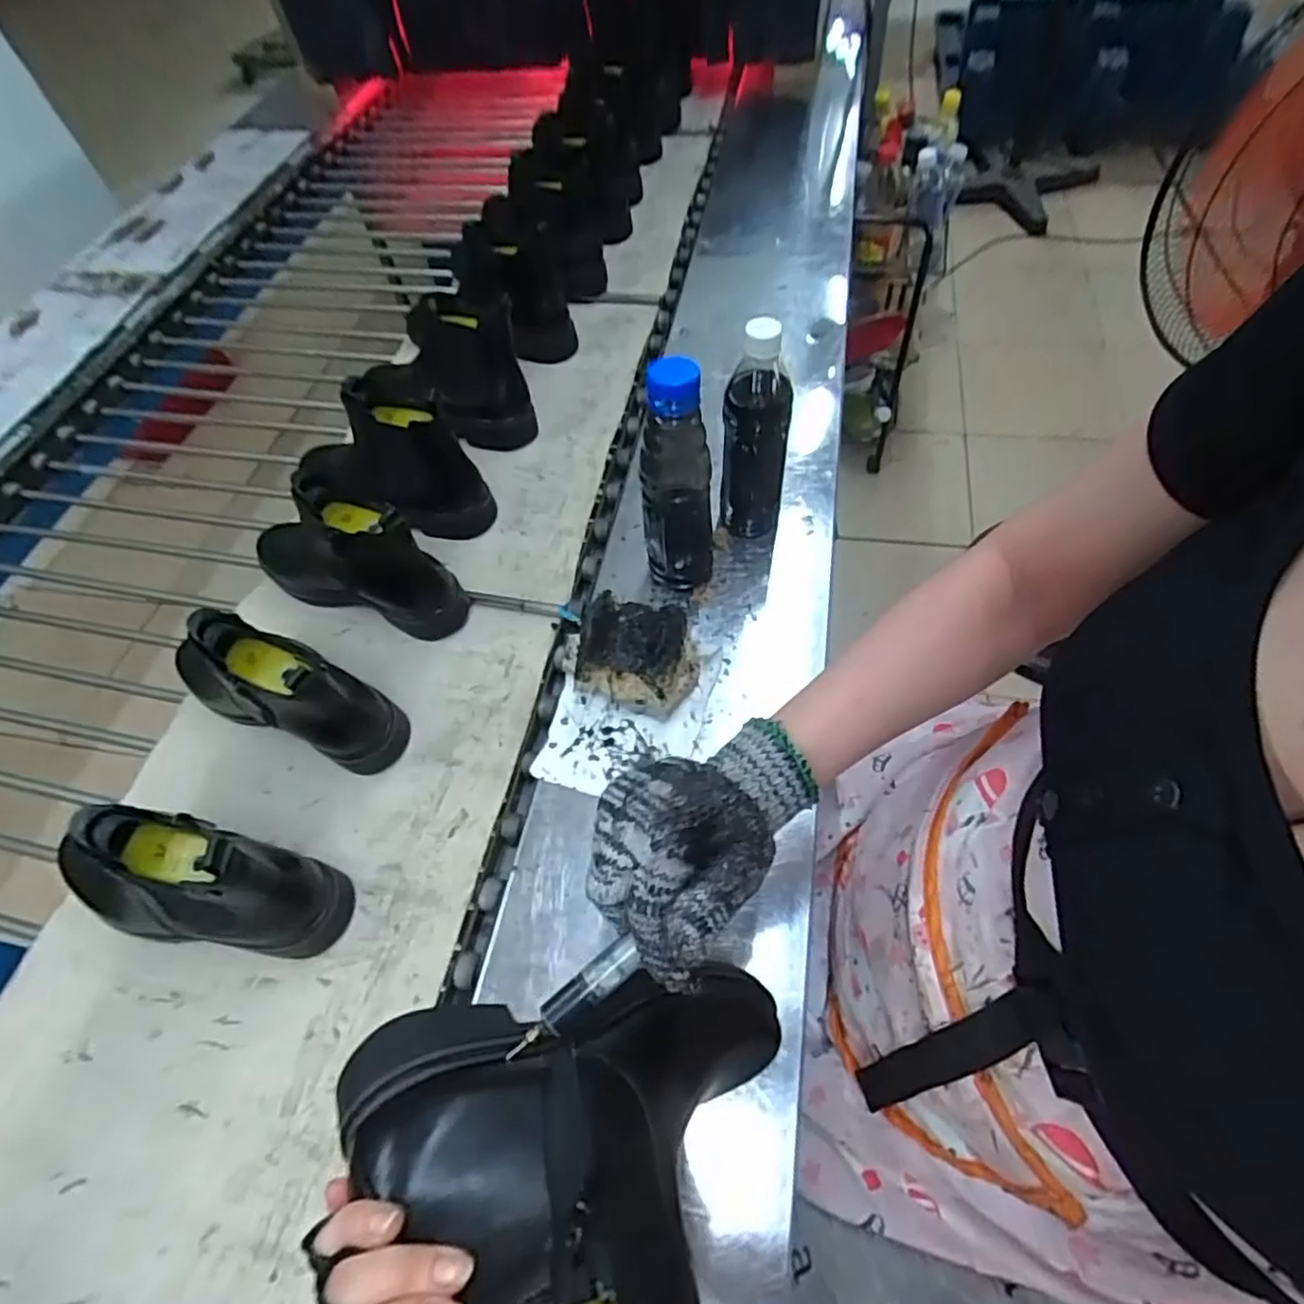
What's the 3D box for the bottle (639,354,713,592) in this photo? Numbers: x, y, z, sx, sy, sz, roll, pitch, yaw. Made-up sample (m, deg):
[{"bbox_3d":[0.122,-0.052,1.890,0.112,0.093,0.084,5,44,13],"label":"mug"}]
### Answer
[{"bbox_3d":[0.020,-0.136,0.591,0.061,0.230,0.057,-8,59,1],"label":"bottle"}]

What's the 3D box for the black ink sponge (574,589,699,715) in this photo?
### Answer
[{"bbox_3d":[-0.011,0.003,0.577,0.094,0.086,0.077,6,61,9],"label":"black ink sponge"}]

